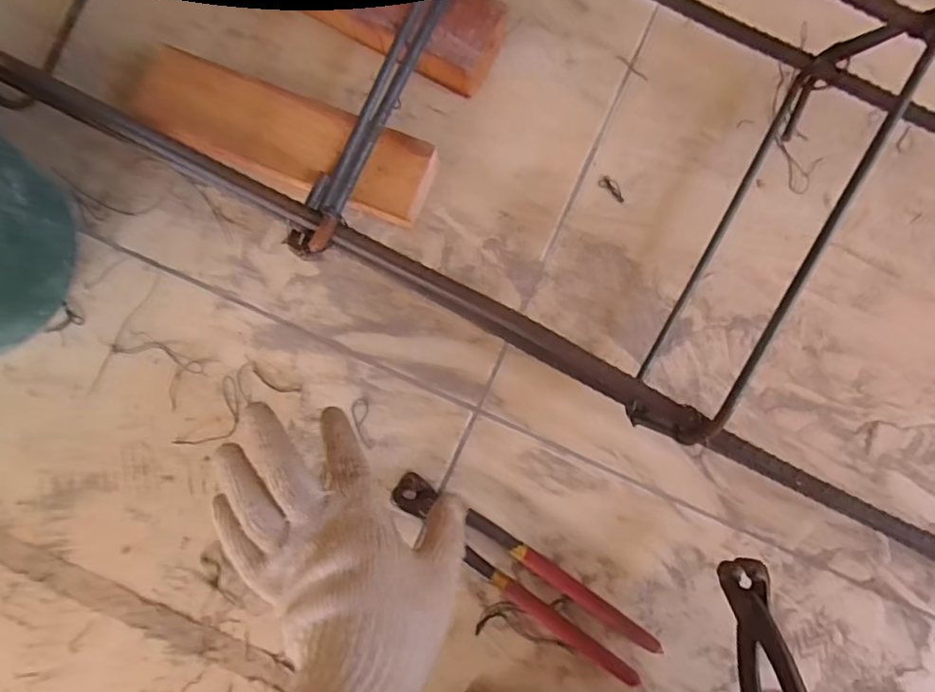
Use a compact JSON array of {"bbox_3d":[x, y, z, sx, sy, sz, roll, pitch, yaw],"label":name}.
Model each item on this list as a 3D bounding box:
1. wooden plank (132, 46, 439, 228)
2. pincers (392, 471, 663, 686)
[{"bbox_3d":[-0.136,-0.155,0.424,0.222,0.044,0.063,21,87,1],"label":"wooden plank"},{"bbox_3d":[0.038,0.169,0.415,0.220,0.019,0.041,35,87,2],"label":"pincers"}]

